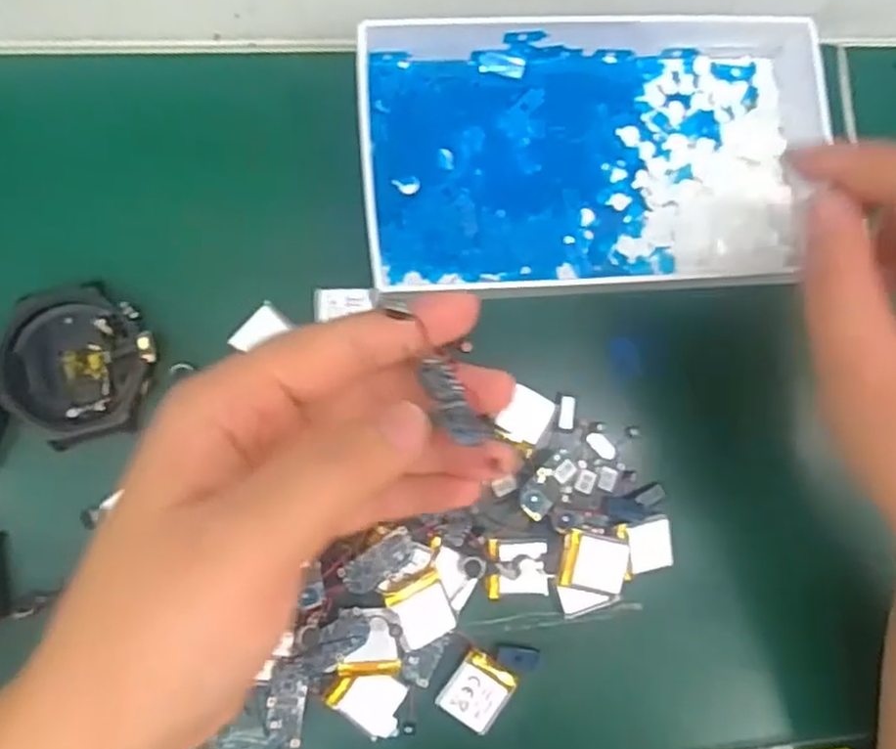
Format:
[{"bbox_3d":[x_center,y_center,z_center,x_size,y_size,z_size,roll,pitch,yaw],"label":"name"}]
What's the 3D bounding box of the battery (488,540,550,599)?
[{"bbox_3d":[0.026,0.071,0.267,0.022,0.006,0.020,1,85,-8],"label":"battery"}]

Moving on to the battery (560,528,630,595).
[{"bbox_3d":[0.053,0.068,0.268,0.023,0.009,0.020,10,84,-7],"label":"battery"}]

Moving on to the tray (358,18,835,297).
[{"bbox_3d":[0.060,-0.085,0.281,0.182,0.026,0.102,-4,86,-8],"label":"tray"}]

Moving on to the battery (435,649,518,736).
[{"bbox_3d":[0.011,0.114,0.264,0.022,0.004,0.023,38,82,-3],"label":"battery"}]

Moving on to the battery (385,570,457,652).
[{"bbox_3d":[-0.009,0.083,0.258,0.021,0.004,0.021,-22,92,-23],"label":"battery"}]

